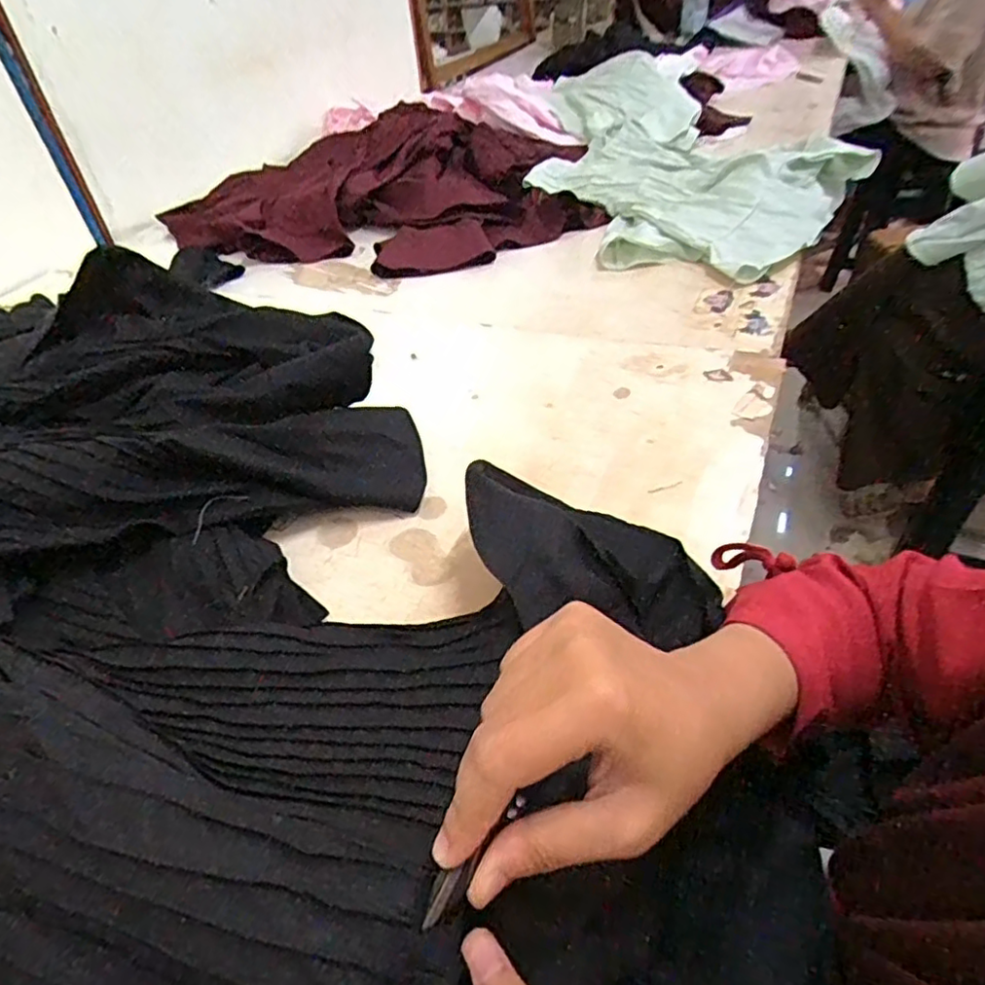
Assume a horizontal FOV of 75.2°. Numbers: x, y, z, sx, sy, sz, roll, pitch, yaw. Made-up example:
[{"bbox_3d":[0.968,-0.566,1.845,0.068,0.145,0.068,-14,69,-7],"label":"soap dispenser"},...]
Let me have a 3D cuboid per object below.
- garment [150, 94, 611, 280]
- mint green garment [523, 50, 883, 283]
[{"bbox_3d":[-0.174,-0.549,1.120,0.700,0.139,0.484,11,44,20],"label":"garment"},{"bbox_3d":[0.272,-0.606,1.139,0.564,0.172,0.742,-30,46,-24],"label":"mint green garment"}]

